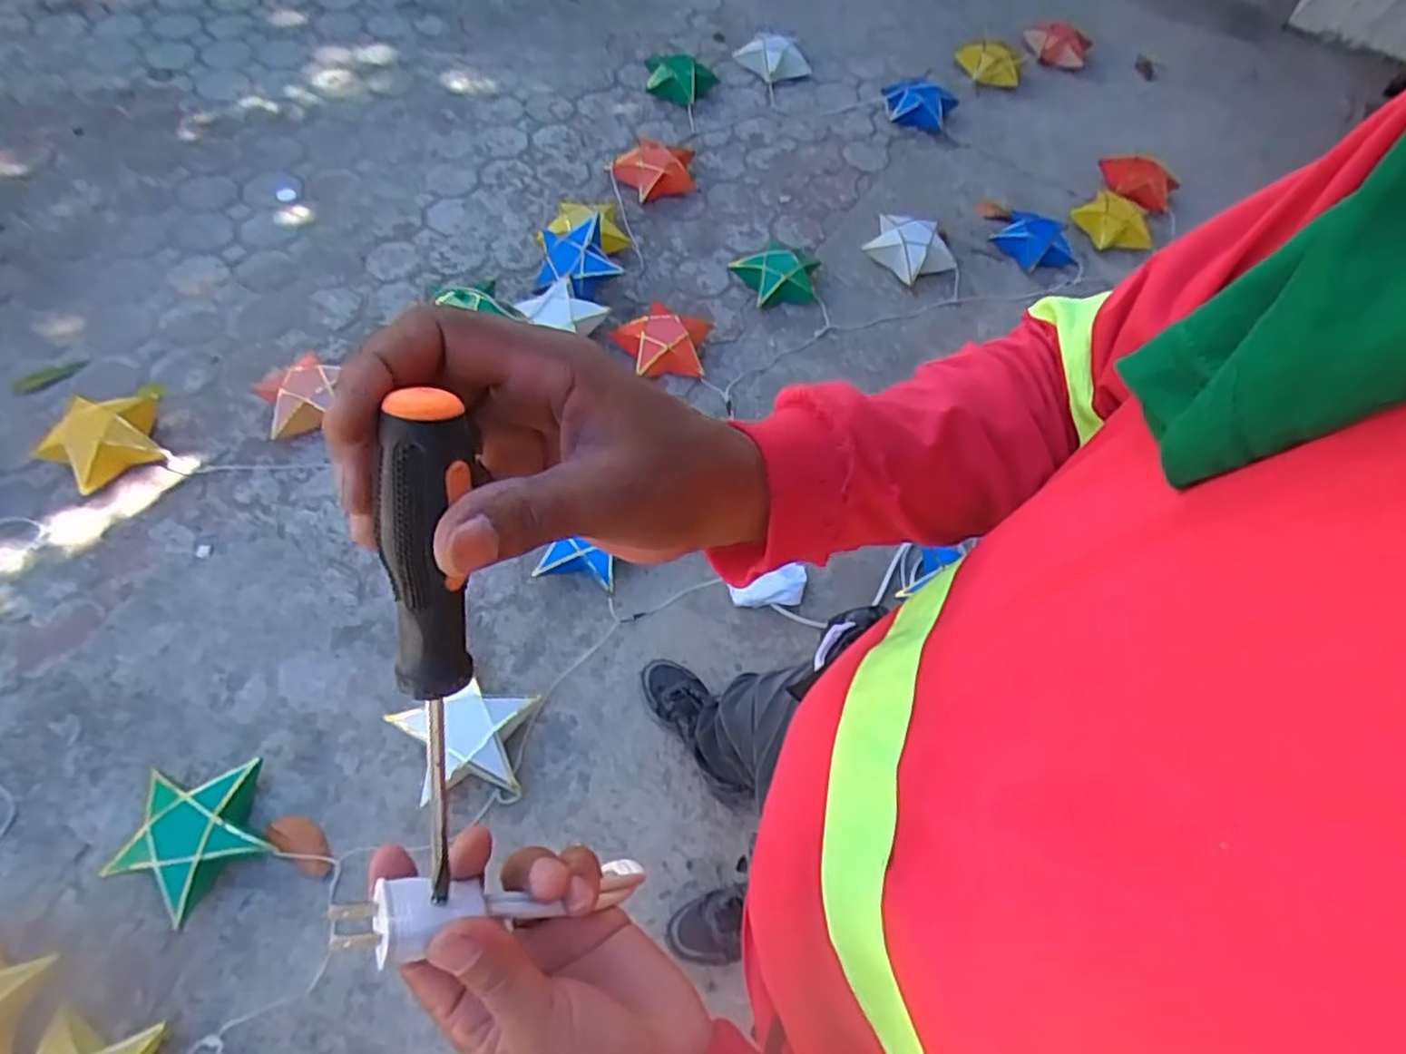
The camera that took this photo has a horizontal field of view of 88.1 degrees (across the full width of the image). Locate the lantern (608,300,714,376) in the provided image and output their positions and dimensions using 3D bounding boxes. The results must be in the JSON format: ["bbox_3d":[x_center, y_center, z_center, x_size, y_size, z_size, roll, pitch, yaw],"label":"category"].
[{"bbox_3d":[-0.079,-0.474,1.847,0.252,0.137,0.209,-26,67,-18],"label":"lantern"}]

